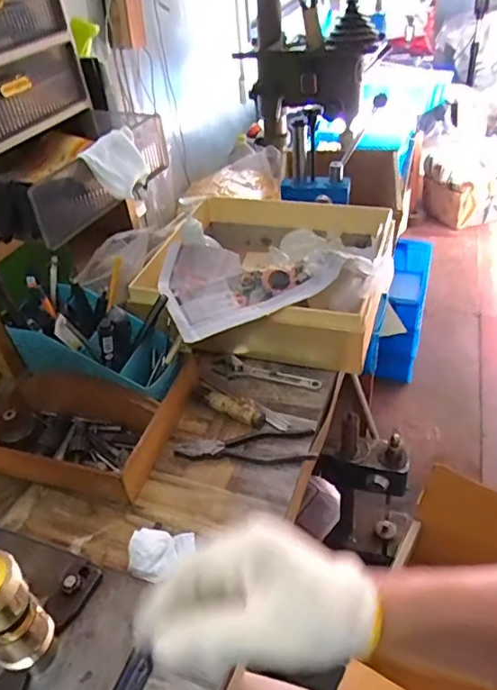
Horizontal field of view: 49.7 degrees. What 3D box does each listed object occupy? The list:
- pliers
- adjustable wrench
[{"bbox_3d":[-0.003,0.110,0.606,0.156,0.012,0.051,2,41,10],"label":"pliers"},{"bbox_3d":[0.022,0.038,0.691,0.143,0.013,0.032,11,43,20],"label":"adjustable wrench"}]

